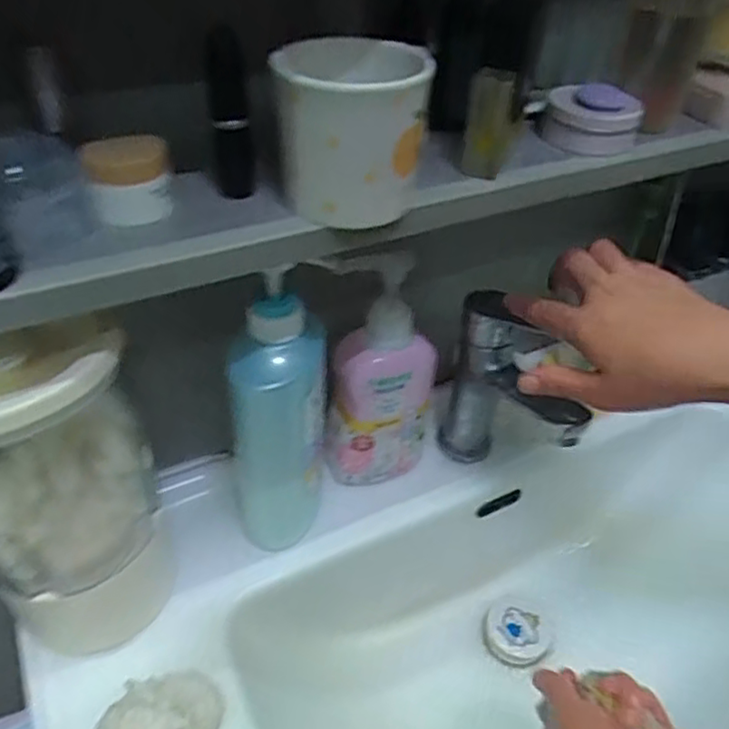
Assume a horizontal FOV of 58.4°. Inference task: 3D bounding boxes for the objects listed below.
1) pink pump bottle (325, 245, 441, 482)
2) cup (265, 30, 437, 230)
[{"bbox_3d":[0.015,0.009,0.527,0.083,0.208,0.054,9,43,5],"label":"pink pump bottle"},{"bbox_3d":[-0.007,-0.119,0.323,0.072,0.082,0.066,2,42,-2],"label":"cup"}]

